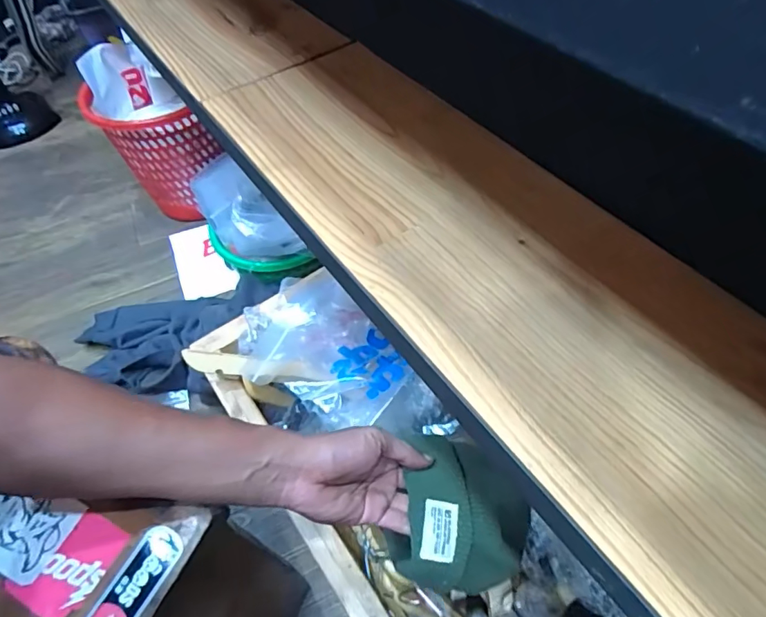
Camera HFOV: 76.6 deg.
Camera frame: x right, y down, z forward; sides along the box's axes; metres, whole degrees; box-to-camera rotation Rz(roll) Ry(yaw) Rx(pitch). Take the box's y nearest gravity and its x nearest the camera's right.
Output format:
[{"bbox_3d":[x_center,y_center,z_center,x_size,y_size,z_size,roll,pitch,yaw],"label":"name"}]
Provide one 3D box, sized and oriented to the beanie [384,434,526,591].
[{"bbox_3d":[0.072,0.184,0.433,0.111,0.073,0.124,12,56,13],"label":"beanie"}]

